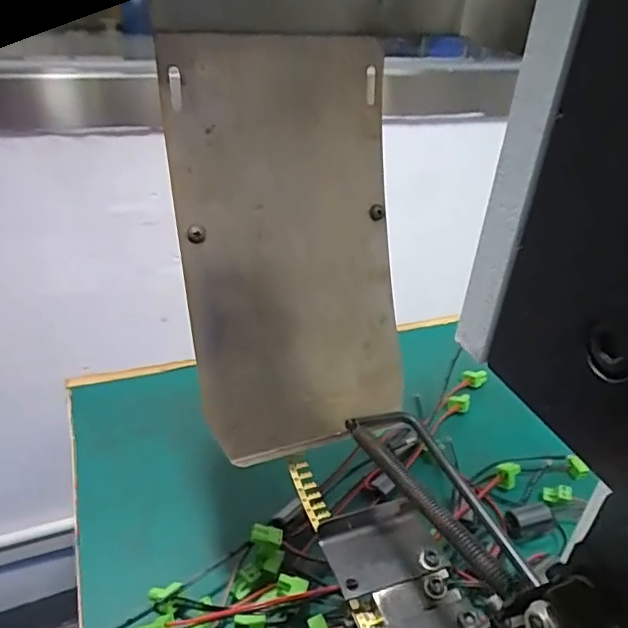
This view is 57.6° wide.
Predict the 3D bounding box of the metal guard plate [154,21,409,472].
[{"bbox_3d":[-0.013,-0.040,0.314,0.119,0.219,0.022,-6,4,-19],"label":"metal guard plate"}]

